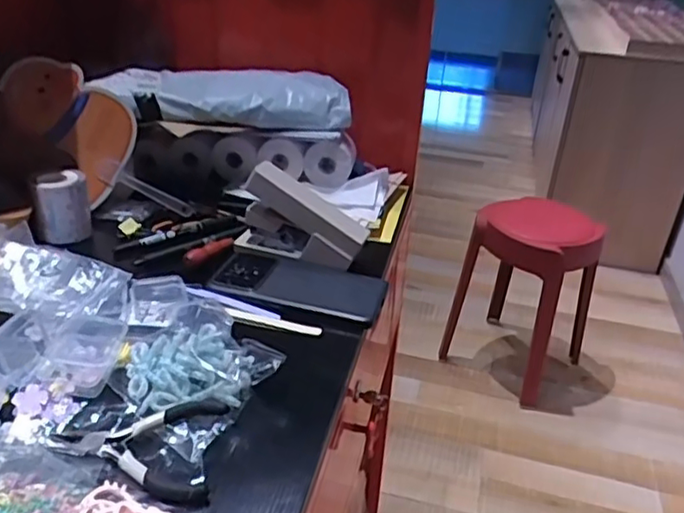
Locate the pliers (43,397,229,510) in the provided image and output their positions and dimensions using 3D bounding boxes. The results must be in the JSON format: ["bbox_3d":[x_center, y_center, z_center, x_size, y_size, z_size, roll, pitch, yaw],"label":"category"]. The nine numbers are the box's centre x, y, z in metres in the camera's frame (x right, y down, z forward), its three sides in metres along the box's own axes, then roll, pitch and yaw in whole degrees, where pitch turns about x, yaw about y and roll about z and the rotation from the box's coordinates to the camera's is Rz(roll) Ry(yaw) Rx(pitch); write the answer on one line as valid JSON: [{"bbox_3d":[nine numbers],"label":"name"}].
[{"bbox_3d":[-0.133,0.120,0.395,0.108,0.018,0.070,5,29,1],"label":"pliers"}]

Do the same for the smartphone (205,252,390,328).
[{"bbox_3d":[-0.041,0.024,0.580,0.162,0.014,0.072,11,30,12],"label":"smartphone"}]

